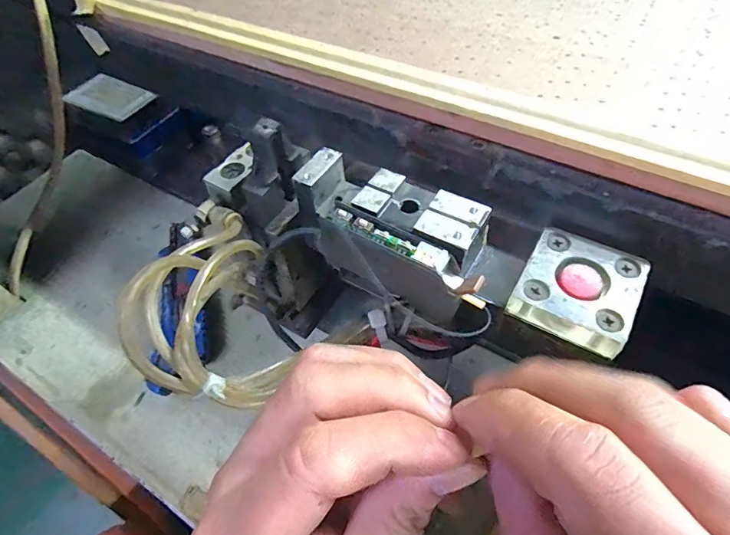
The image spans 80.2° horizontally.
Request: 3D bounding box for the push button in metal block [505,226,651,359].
[{"bbox_3d":[0.080,0.010,0.165,0.040,0.013,0.045,25,58,21],"label":"push button in metal block"}]

